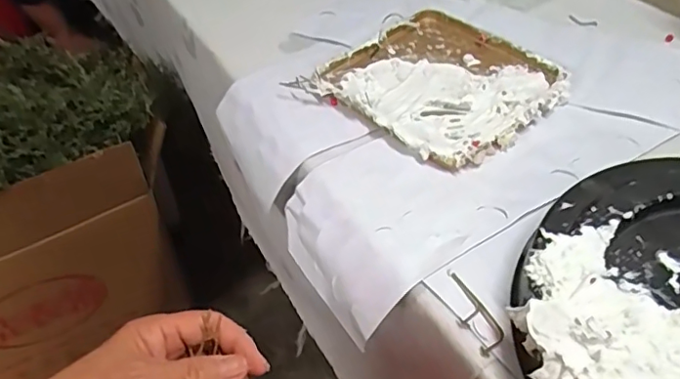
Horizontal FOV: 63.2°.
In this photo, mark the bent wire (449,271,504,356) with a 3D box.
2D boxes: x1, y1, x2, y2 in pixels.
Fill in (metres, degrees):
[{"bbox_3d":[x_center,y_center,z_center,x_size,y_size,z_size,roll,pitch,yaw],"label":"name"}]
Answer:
[{"bbox_3d":[0.088,0.082,0.376,0.024,0.004,0.064,-21,49,-18],"label":"bent wire"}]

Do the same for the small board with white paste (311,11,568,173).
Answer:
[{"bbox_3d":[0.103,-0.111,0.554,0.199,0.016,0.198,-36,55,-28],"label":"small board with white paste"}]

